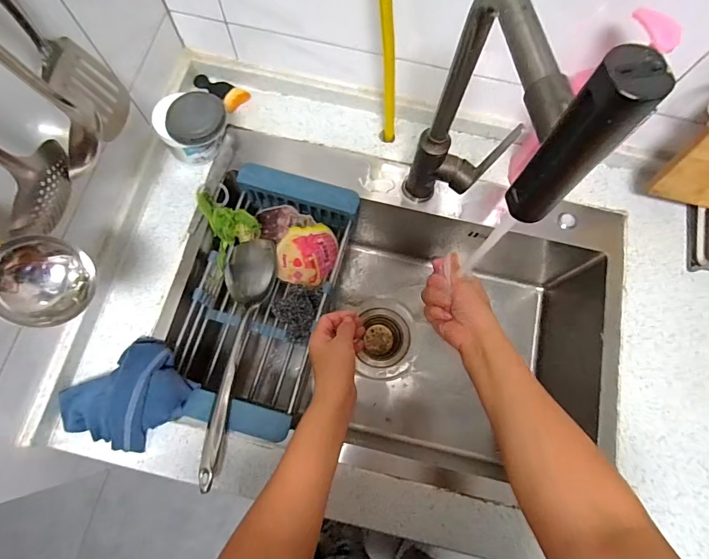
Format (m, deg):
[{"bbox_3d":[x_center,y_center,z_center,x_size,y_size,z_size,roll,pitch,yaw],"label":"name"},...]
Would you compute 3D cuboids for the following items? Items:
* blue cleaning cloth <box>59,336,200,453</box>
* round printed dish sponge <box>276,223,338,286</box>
[{"bbox_3d":[-0.295,0.154,0.509,0.155,0.051,0.118,-38,78,-12],"label":"blue cleaning cloth"},{"bbox_3d":[-0.077,-0.040,0.646,0.093,0.030,0.089,-6,115,-13],"label":"round printed dish sponge"}]

